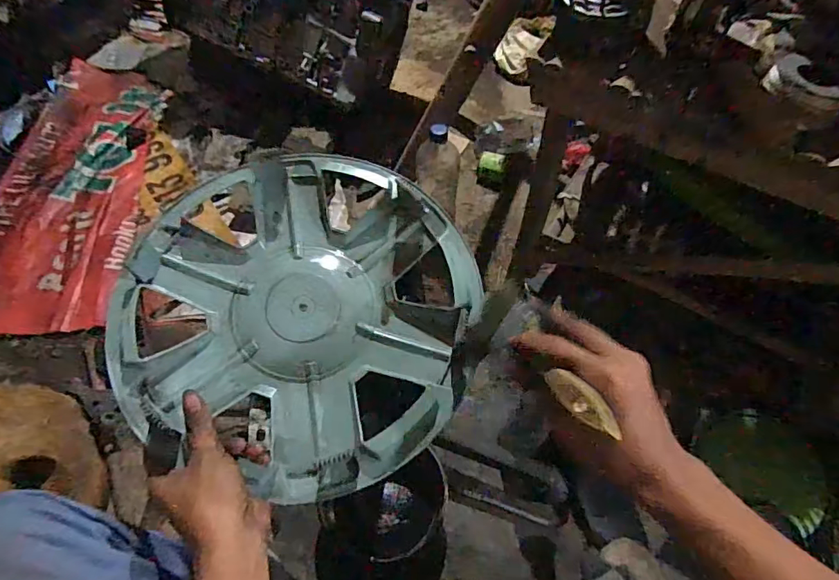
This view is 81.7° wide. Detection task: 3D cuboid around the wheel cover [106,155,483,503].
[{"bbox_3d":[-0.114,0.010,0.483,0.337,0.082,0.319,19,58,13],"label":"wheel cover"}]

